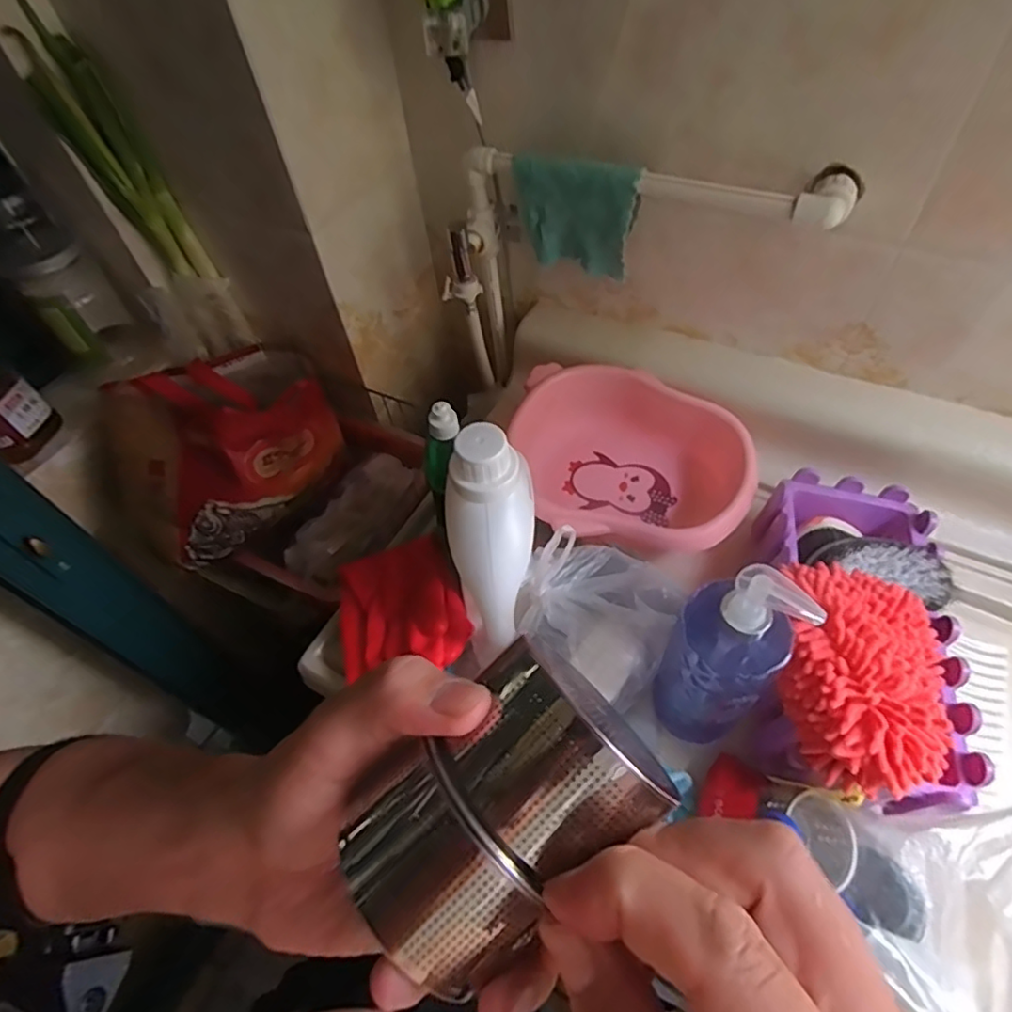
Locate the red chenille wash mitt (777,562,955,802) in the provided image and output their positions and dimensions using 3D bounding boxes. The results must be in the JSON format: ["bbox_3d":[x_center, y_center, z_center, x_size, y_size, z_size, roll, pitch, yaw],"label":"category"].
[{"bbox_3d":[0.298,0.138,0.488,0.154,0.087,0.181,11,56,13],"label":"red chenille wash mitt"}]

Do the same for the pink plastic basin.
[{"bbox_3d":[0.148,-0.048,0.734,0.273,0.103,0.237,4,54,8],"label":"pink plastic basin"}]

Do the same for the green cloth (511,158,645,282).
[{"bbox_3d":[0.079,-0.329,0.678,0.137,0.124,0.023,18,58,18],"label":"green cloth"}]

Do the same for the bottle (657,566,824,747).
[{"bbox_3d":[0.180,0.123,0.489,0.085,0.224,0.077,25,60,21],"label":"bottle"}]

